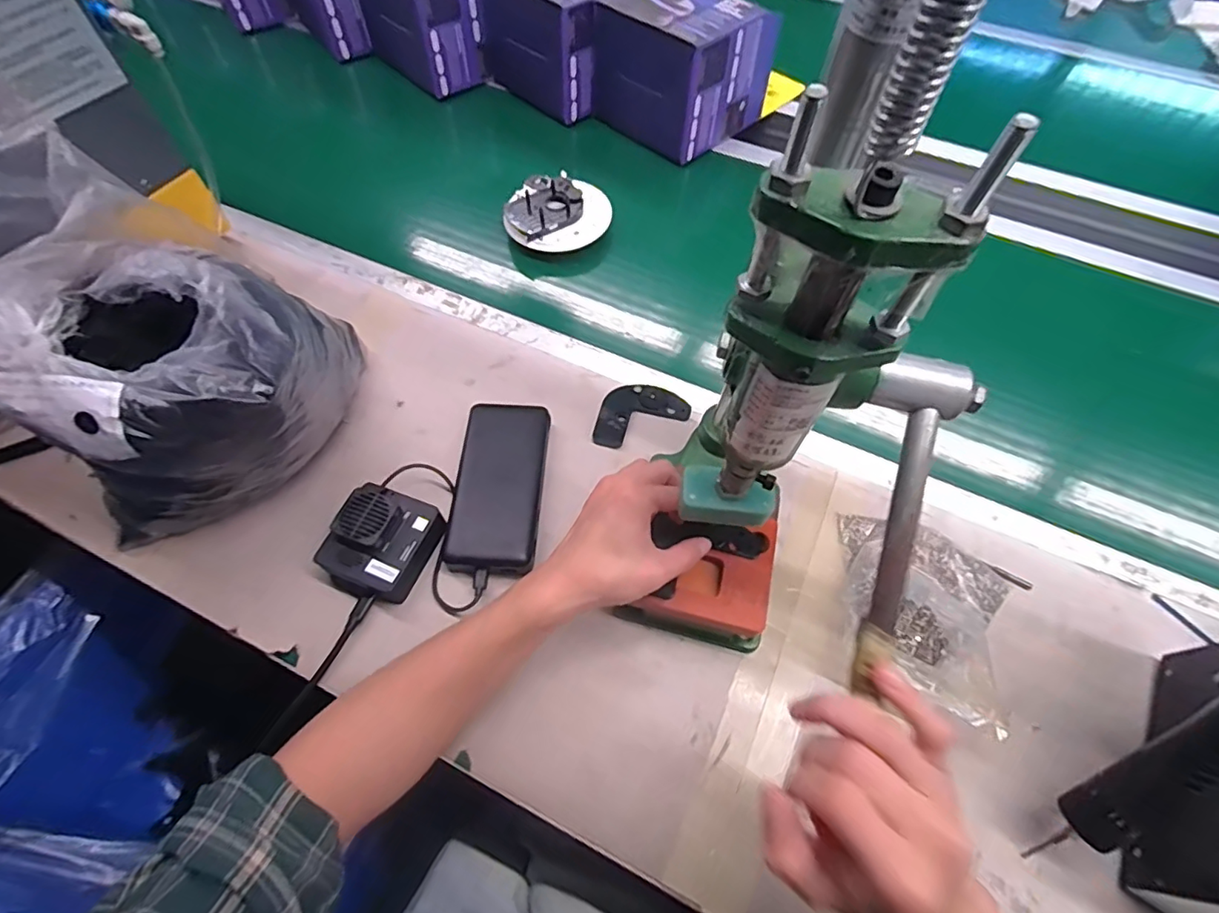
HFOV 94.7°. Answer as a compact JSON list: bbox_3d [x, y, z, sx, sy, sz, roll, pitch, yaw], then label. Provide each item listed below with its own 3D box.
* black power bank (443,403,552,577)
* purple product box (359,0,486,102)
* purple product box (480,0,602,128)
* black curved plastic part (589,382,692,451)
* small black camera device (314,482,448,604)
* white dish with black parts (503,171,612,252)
[{"bbox_3d":[-0.095,0.025,0.495,0.071,0.029,0.156,3,60,1],"label":"black power bank"},{"bbox_3d":[-0.254,-0.655,0.822,0.150,0.143,0.173,-37,67,-20],"label":"purple product box"},{"bbox_3d":[-0.068,-0.607,0.801,0.174,0.141,0.148,37,65,18],"label":"purple product box"},{"bbox_3d":[0.026,-0.046,0.548,0.097,0.005,0.055,-21,62,-13],"label":"black curved plastic part"},{"bbox_3d":[-0.184,0.071,0.455,0.076,0.047,0.085,23,62,12],"label":"small black camera device"},{"bbox_3d":[-0.064,-0.294,0.672,0.121,0.027,0.105,-13,61,-9],"label":"white dish with black parts"}]

